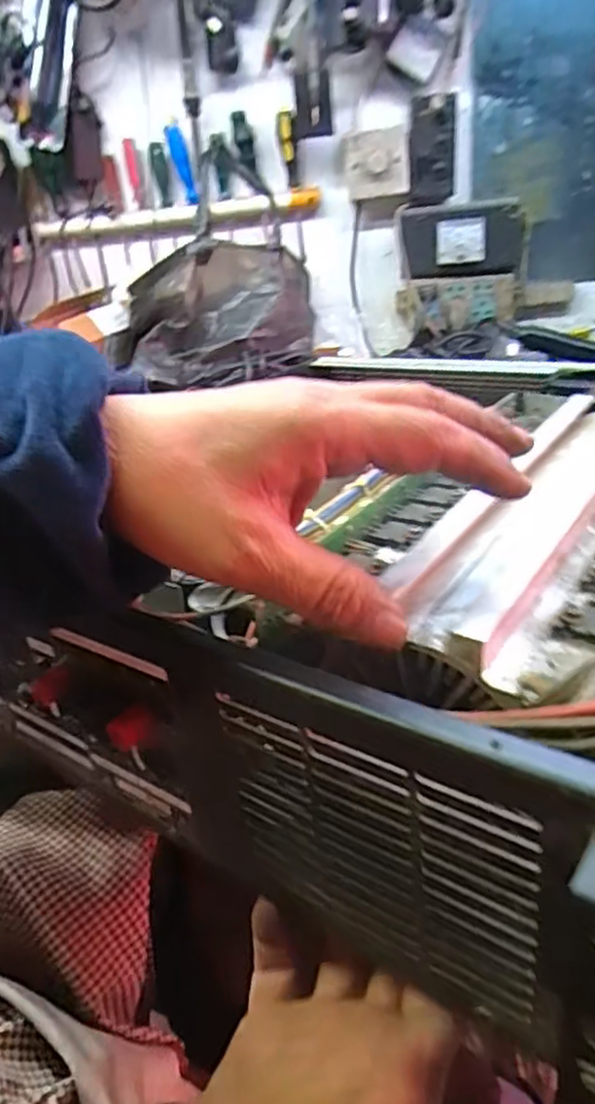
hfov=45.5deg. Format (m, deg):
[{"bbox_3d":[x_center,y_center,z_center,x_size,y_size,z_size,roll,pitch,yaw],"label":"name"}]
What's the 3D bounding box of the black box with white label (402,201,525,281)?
[{"bbox_3d":[0.247,-0.470,1.071,0.180,0.098,0.039,-1,29,12],"label":"black box with white label"}]

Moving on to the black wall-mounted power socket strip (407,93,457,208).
[{"bbox_3d":[0.194,-0.574,1.019,0.066,0.146,0.046,-3,56,9],"label":"black wall-mounted power socket strip"}]

